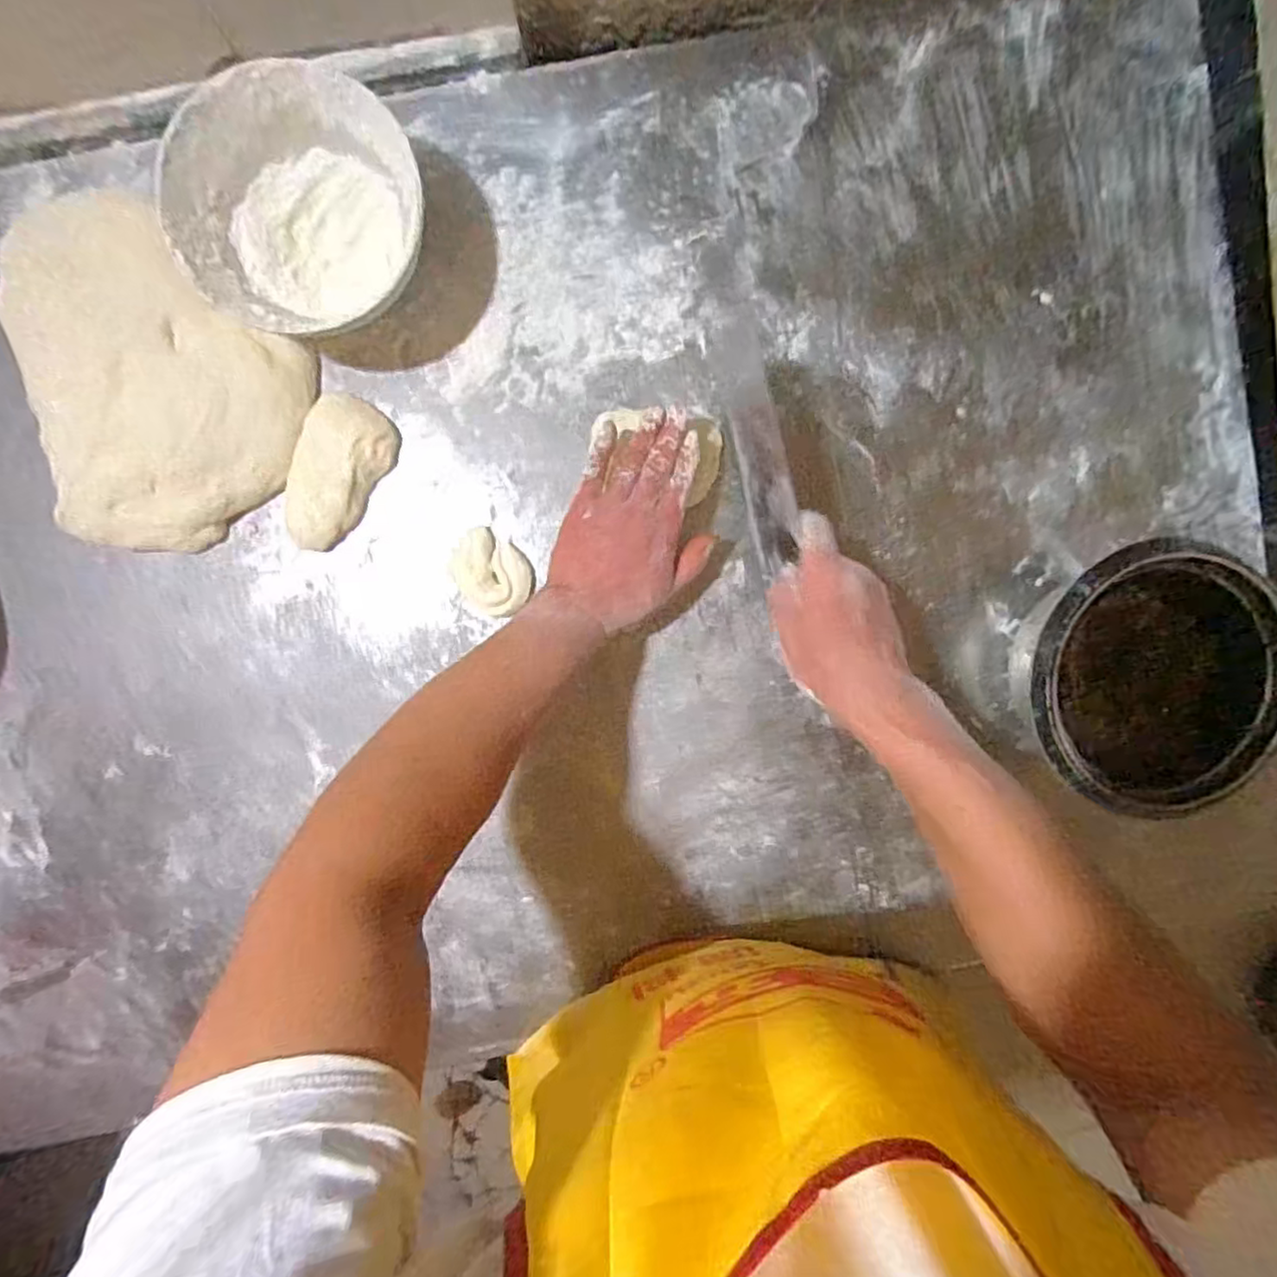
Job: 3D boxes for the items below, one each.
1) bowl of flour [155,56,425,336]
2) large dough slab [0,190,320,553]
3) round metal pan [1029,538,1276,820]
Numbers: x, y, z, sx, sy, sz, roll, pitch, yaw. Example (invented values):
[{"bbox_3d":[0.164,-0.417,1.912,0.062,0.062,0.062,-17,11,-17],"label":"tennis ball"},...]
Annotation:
[{"bbox_3d":[-0.232,-0.293,0.469,0.157,0.085,0.164,0,94,-2],"label":"bowl of flour"},{"bbox_3d":[-0.355,-0.196,0.494,0.209,0.043,0.248,-10,95,-1],"label":"large dough slab"},{"bbox_3d":[0.373,0.022,0.509,0.183,0.097,0.175,0,94,-2],"label":"round metal pan"}]

